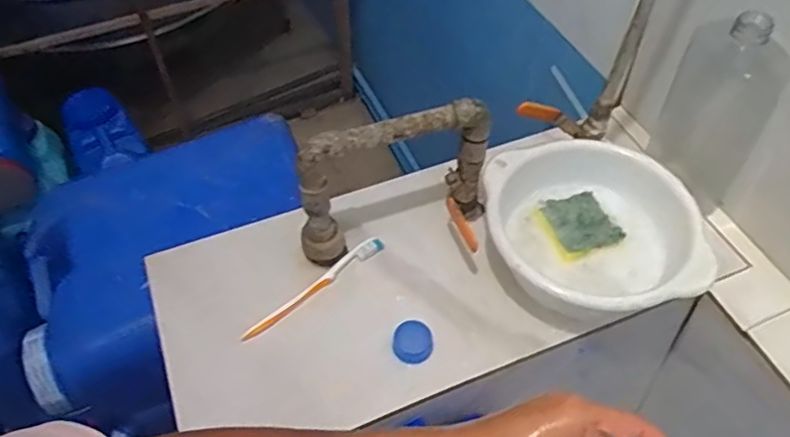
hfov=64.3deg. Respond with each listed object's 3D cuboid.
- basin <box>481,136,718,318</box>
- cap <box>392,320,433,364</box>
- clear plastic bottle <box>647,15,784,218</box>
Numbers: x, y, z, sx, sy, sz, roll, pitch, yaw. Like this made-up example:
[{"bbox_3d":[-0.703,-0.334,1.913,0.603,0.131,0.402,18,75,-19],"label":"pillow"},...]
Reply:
[{"bbox_3d":[0.197,0.018,0.648,0.202,0.089,0.201,-1,52,1],"label":"basin"},{"bbox_3d":[0.018,0.121,0.614,0.038,0.022,0.036,-1,52,1],"label":"cap"},{"bbox_3d":[0.329,-0.110,0.654,0.104,0.222,0.053,29,58,22],"label":"clear plastic bottle"}]

